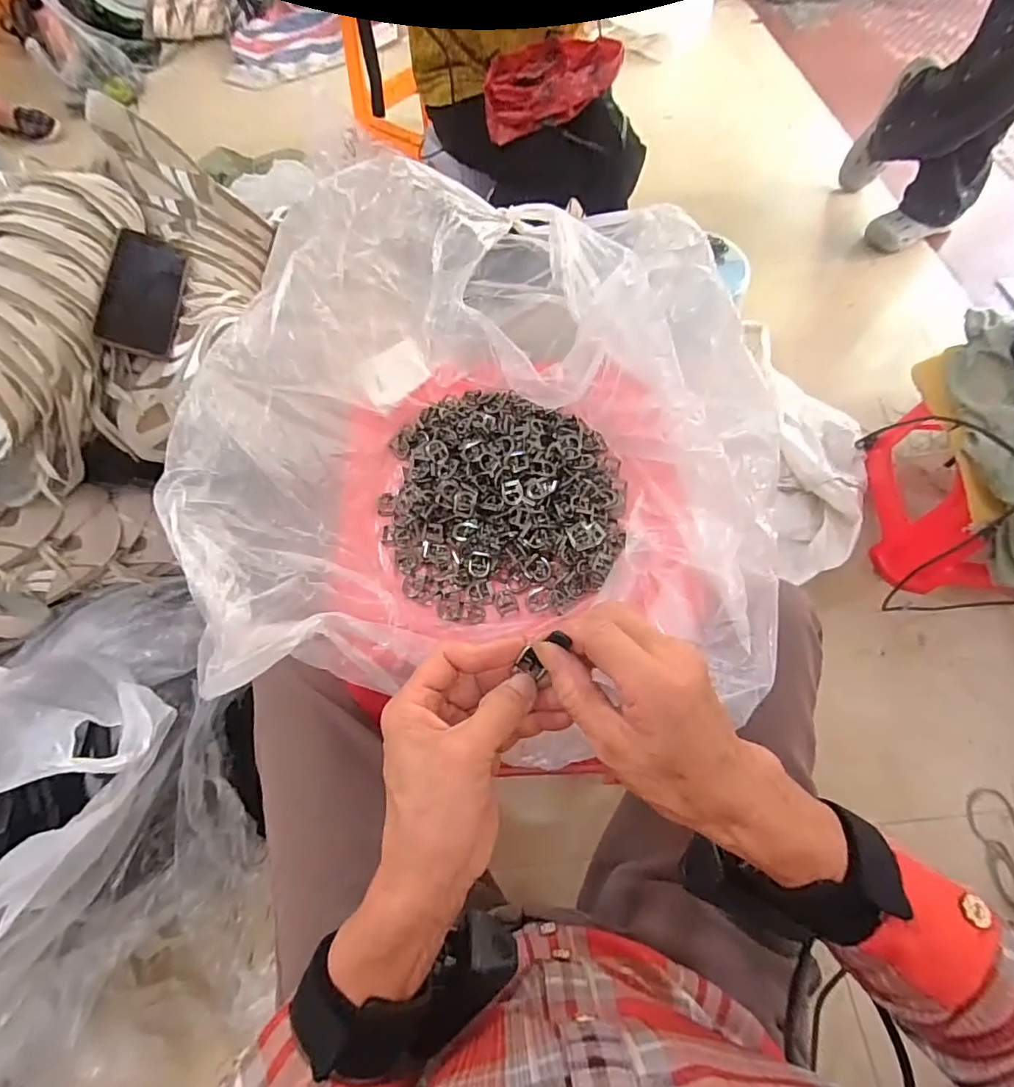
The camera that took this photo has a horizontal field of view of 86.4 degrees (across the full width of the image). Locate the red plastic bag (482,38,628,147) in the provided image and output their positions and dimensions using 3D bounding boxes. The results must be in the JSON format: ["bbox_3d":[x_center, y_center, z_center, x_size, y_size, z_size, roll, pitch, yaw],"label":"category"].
[{"bbox_3d":[0.079,-0.797,0.933,0.221,0.092,0.178,7,63,5],"label":"red plastic bag"}]

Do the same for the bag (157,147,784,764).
[{"bbox_3d":[-0.009,-0.075,0.403,0.412,0.157,0.400,12,66,6],"label":"bag"}]

